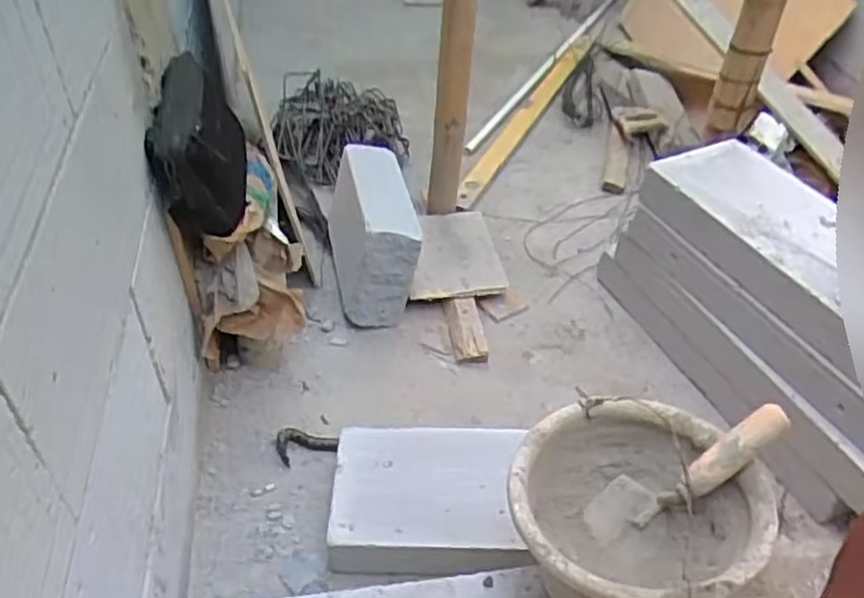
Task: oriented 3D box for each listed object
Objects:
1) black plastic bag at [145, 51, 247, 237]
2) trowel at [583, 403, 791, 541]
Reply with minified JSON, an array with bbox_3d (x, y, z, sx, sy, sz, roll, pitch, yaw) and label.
[{"bbox_3d":[-0.347,-0.245,1.153,0.111,0.143,0.324,-6,44,-8],"label":"black plastic bag"},{"bbox_3d":[0.273,0.188,0.816,0.236,0.044,0.060,-34,42,16],"label":"trowel"}]

